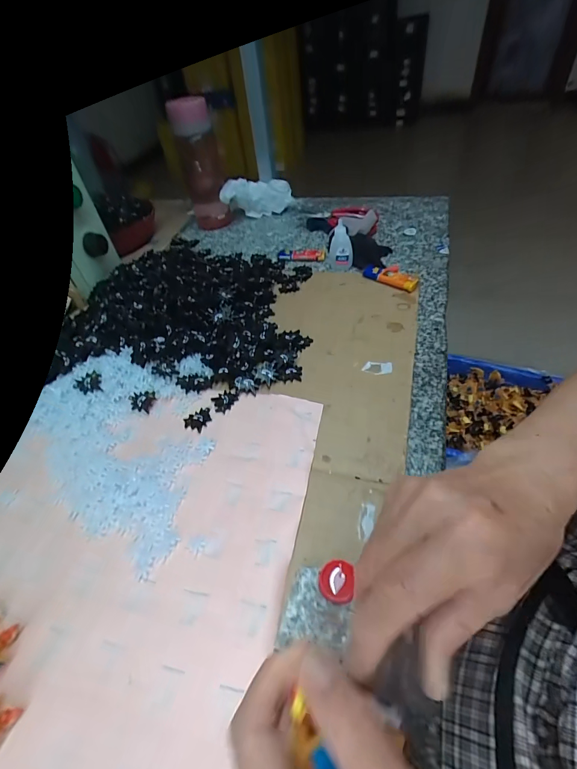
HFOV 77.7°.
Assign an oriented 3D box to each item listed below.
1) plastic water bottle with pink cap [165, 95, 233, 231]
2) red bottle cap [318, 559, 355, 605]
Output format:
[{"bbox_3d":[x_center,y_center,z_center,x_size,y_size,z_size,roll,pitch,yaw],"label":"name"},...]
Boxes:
[{"bbox_3d":[-0.155,-0.396,0.643,0.071,0.191,0.070,-15,47,-7],"label":"plastic water bottle with pink cap"},{"bbox_3d":[0.032,0.130,0.236,0.022,0.006,0.025,3,47,10],"label":"red bottle cap"}]

